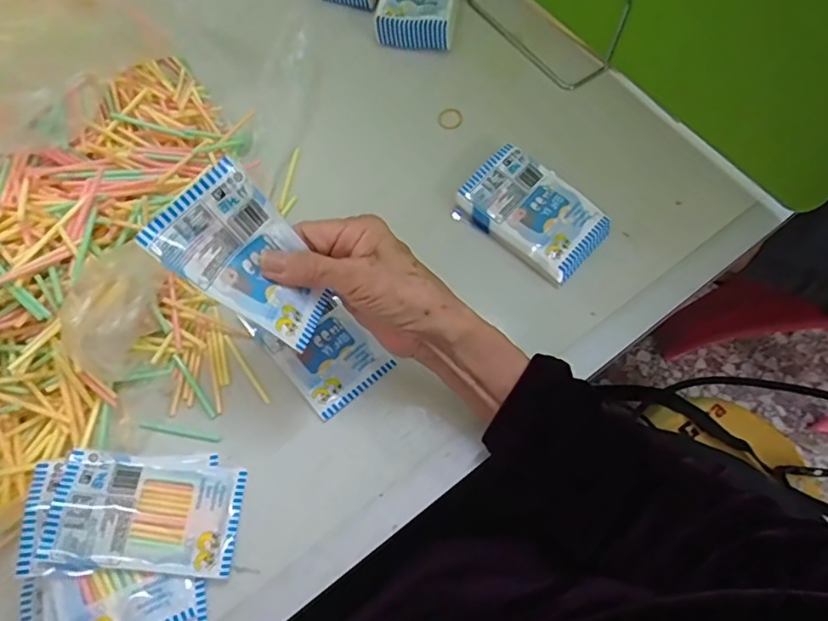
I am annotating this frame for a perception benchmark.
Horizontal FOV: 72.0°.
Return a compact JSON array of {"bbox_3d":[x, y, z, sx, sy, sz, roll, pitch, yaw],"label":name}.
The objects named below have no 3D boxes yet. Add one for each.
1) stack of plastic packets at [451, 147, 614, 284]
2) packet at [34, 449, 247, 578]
[{"bbox_3d":[0.093,-0.076,0.456,0.110,0.026,0.069,41,73,12],"label":"stack of plastic packets"},{"bbox_3d":[-0.160,0.121,0.346,0.102,0.008,0.063,15,56,-17],"label":"packet"}]

